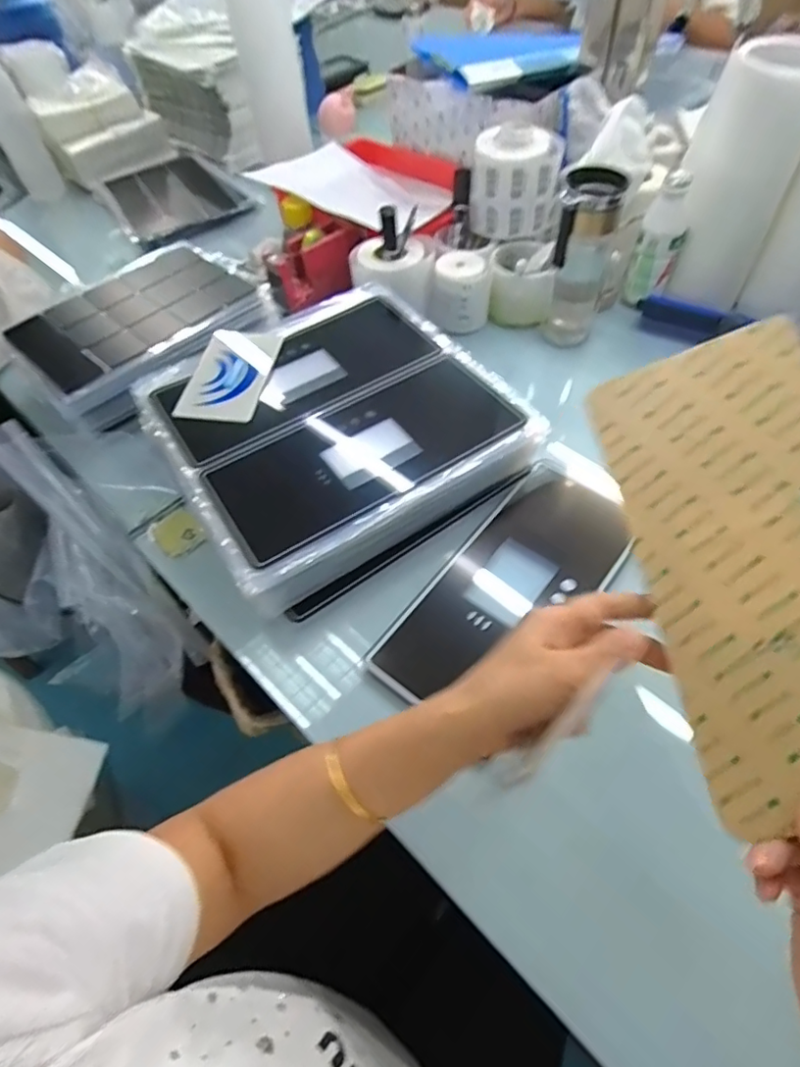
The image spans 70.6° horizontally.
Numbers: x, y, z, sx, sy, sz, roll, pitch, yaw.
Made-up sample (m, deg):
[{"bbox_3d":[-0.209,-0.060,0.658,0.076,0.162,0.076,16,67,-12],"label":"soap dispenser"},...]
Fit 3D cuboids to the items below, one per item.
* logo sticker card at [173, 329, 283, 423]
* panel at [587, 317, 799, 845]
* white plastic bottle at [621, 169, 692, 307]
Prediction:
[{"bbox_3d":[-0.177,-0.166,0.594,0.080,0.009,0.119,8,62,4],"label":"logo sticker card"},{"bbox_3d":[0.211,0.011,0.327,0.129,0.009,0.284,-18,67,23],"label":"panel"},{"bbox_3d":[0.315,-0.356,0.690,0.051,0.135,0.044,-21,56,-11],"label":"white plastic bottle"}]

